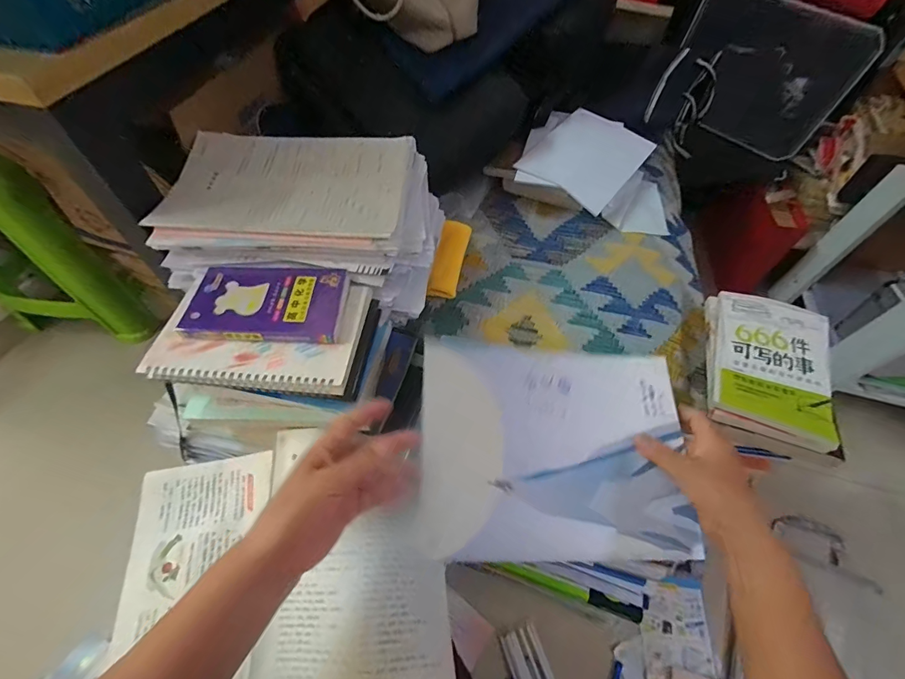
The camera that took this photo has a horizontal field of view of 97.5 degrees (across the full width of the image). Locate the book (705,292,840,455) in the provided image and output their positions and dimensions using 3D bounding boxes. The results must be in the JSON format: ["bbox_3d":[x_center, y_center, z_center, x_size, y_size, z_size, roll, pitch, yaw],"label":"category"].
[{"bbox_3d":[0.437,0.031,0.545,0.150,0.026,0.221,17,58,9],"label":"book"}]

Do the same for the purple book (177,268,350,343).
[{"bbox_3d":[-0.207,-0.043,0.448,0.166,0.008,0.099,1,57,-2],"label":"purple book"}]

